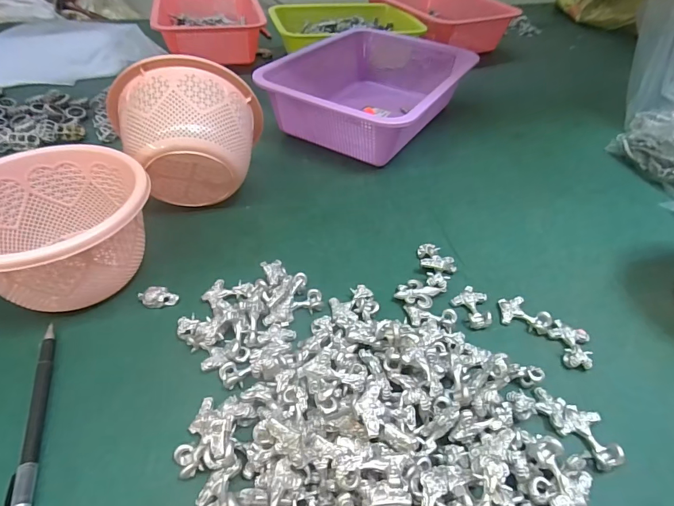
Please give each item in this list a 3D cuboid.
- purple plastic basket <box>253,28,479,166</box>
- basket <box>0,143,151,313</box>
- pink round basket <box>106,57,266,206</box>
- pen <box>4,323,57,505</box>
[{"bbox_3d":[0.052,-0.237,0.589,0.221,0.079,0.282,23,48,19],"label":"purple plastic basket"},{"bbox_3d":[-0.230,-0.015,0.338,0.136,0.084,0.139,2,45,-2],"label":"basket"},{"bbox_3d":[-0.143,-0.113,0.409,0.139,0.133,0.081,-11,46,-14],"label":"pink round basket"},{"bbox_3d":[-0.198,0.108,0.267,0.012,0.008,0.150,-11,47,-15],"label":"pen"}]

